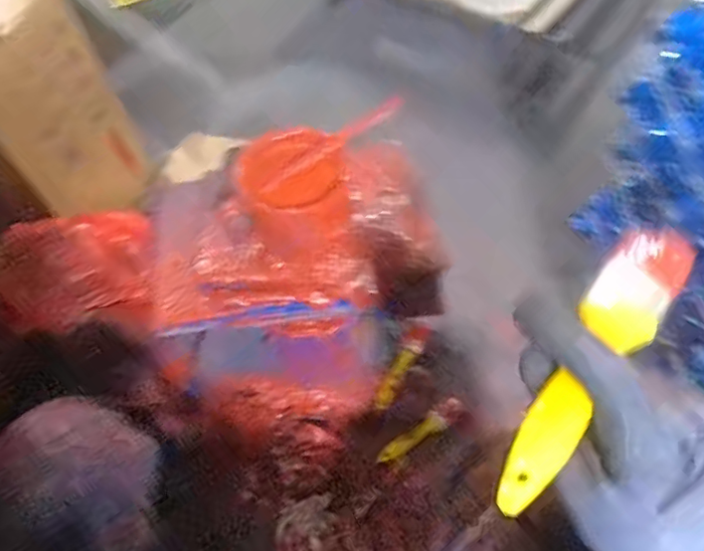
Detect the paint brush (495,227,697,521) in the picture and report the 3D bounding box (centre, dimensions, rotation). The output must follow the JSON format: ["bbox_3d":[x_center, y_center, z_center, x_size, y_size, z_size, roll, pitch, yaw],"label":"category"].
[{"bbox_3d":[0.110,0.036,0.254,0.034,0.020,0.165,36,61,20],"label":"paint brush"}]

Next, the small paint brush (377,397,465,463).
[{"bbox_3d":[0.108,0.248,0.870,0.152,0.013,0.034,-32,63,-16],"label":"small paint brush"}]

